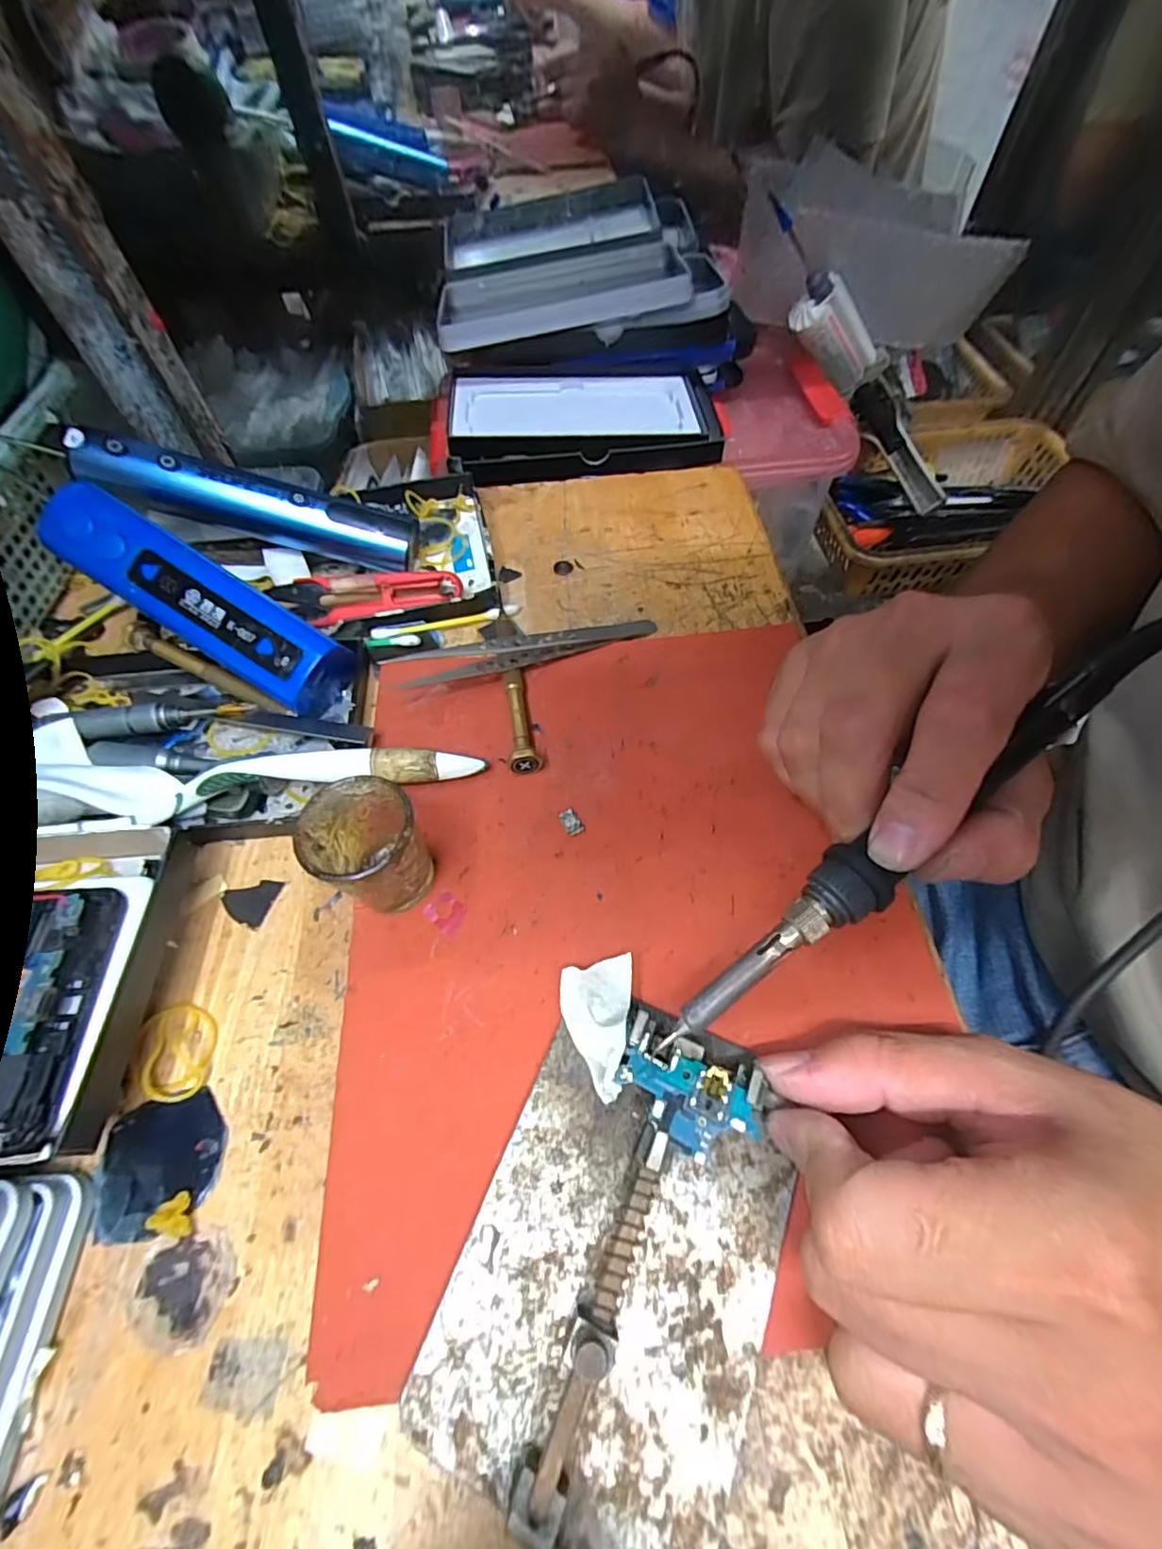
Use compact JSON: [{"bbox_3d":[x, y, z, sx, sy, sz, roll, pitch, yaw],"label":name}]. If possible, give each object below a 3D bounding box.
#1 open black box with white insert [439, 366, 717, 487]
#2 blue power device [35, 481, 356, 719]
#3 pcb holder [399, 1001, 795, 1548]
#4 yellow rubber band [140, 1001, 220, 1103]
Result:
[{"bbox_3d":[0.000,-0.255,0.410,0.182,0.031,0.104,-6,59,-2],"label":"open black box with white insert"},{"bbox_3d":[-0.165,-0.076,0.247,0.129,0.035,0.040,34,63,-7],"label":"blue power device"},{"bbox_3d":[0.012,0.126,0.154,0.079,0.017,0.114,20,62,13],"label":"pcb holder"},{"bbox_3d":[-0.137,0.094,0.194,0.024,0.004,0.031,-22,61,-11],"label":"yellow rubber band"}]

